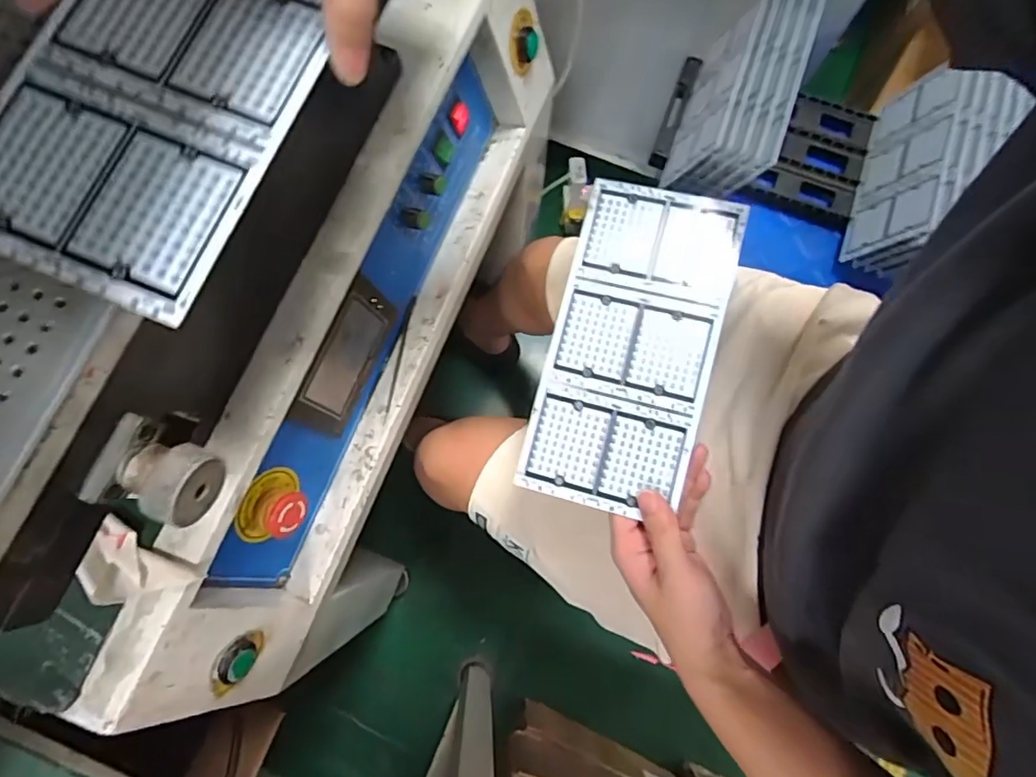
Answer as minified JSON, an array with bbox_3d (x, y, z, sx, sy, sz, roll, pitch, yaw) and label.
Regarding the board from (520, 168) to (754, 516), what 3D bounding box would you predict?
[{"bbox_3d":[0.083,-0.032,0.415,0.117,0.017,0.239,17,85,3],"label":"board"}]

